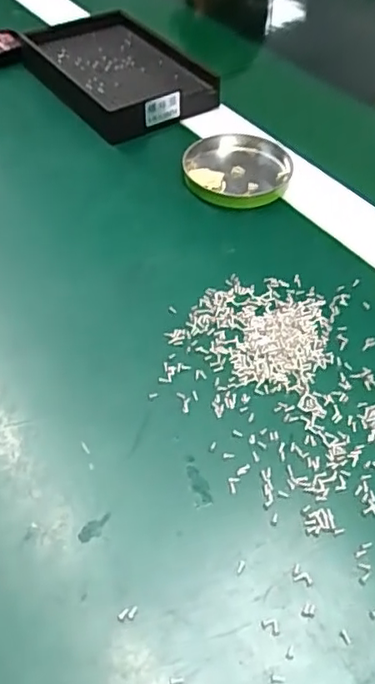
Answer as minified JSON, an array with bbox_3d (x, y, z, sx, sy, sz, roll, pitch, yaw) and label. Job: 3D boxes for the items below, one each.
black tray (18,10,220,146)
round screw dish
[{"bbox_3d":[-0.053,-0.199,0.438,0.096,0.021,0.132,-27,56,-22],"label":"black tray"},{"bbox_3d":[0.031,-0.107,0.376,0.063,0.008,0.064,1,50,-1],"label":"round screw dish"}]

